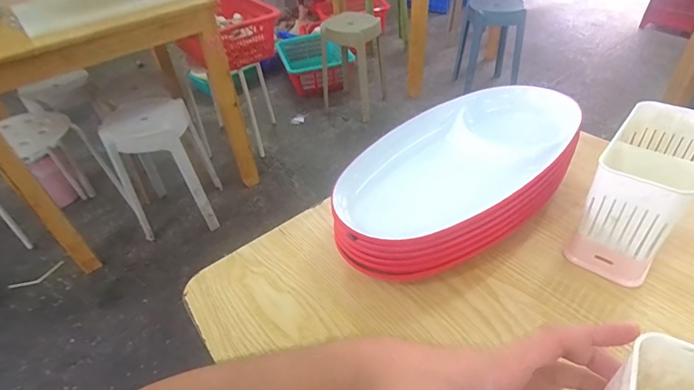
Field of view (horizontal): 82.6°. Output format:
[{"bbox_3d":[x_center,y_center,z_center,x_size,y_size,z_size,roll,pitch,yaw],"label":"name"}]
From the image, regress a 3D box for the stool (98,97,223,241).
[{"bbox_3d":[-0.713,-0.113,1.552,0.300,0.470,0.341,-13,42,-9],"label":"stool"}]

